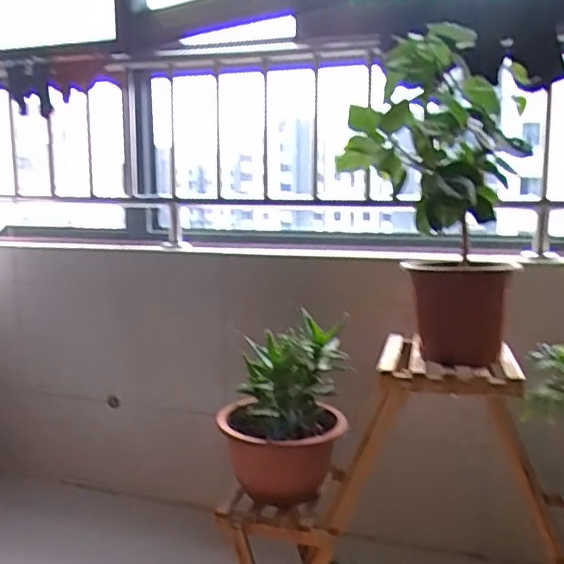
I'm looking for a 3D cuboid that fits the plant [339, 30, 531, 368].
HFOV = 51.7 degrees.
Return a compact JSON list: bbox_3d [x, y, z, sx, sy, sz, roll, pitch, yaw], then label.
[{"bbox_3d":[0.245,-0.170,1.023,0.263,0.544,0.373,2,8,10],"label":"plant"}]

